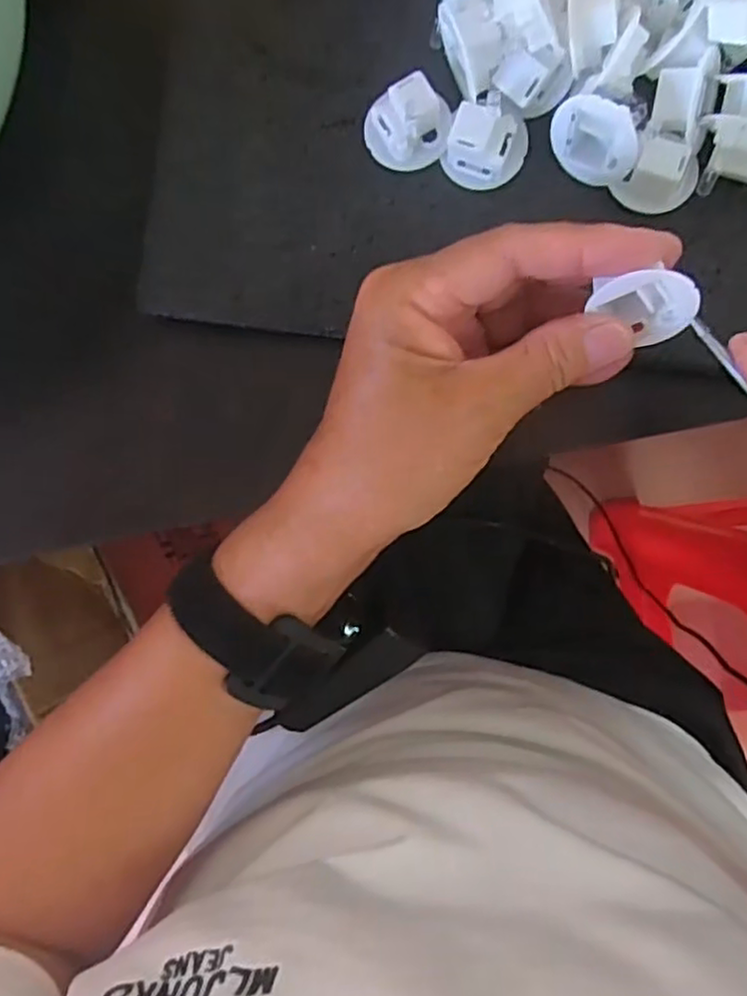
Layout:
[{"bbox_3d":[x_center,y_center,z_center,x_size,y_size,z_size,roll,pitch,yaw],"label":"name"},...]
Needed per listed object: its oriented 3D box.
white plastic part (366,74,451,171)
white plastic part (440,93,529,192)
[{"bbox_3d":[0.013,-0.140,0.251,0.031,0.020,0.027,-17,89,4],"label":"white plastic part"},{"bbox_3d":[0.042,-0.132,0.250,0.028,0.015,0.029,0,90,4],"label":"white plastic part"}]

